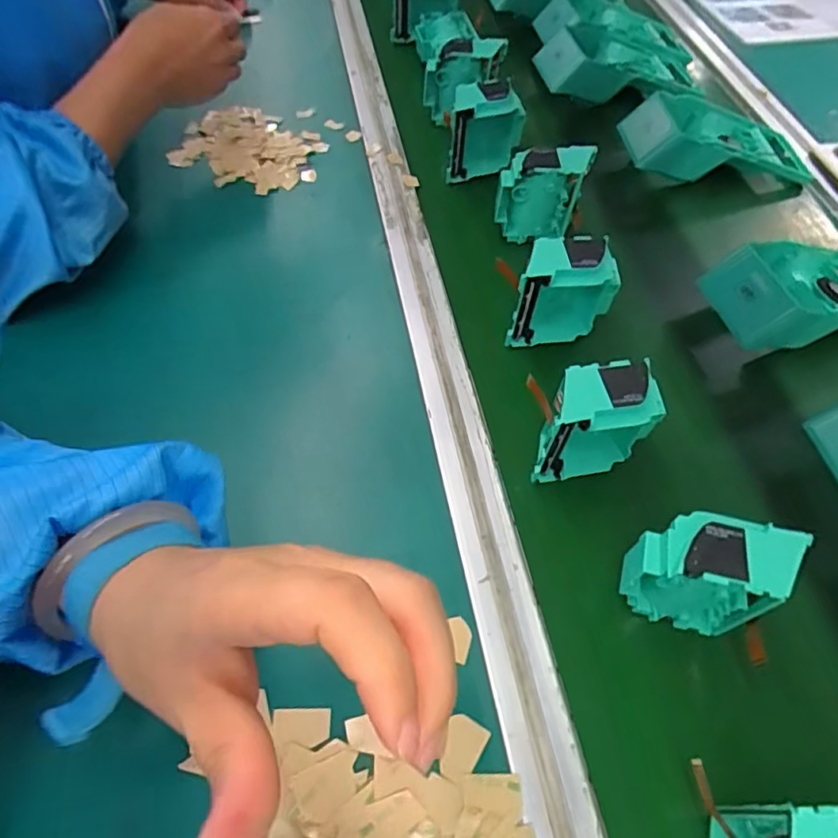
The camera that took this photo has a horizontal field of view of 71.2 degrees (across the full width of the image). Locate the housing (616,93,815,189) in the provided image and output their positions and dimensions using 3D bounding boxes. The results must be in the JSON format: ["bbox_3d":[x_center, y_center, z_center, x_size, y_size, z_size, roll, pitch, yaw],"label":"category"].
[{"bbox_3d":[0.298,-0.280,0.594,0.187,0.059,0.091,0,57,-4],"label":"housing"}]

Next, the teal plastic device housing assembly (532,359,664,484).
[{"bbox_3d":[0.111,0.004,0.380,0.080,0.080,0.042,-9,58,-9],"label":"teal plastic device housing assembly"}]

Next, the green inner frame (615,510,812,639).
[{"bbox_3d":[0.155,0.084,0.323,0.080,0.072,0.040,16,58,7],"label":"green inner frame"}]

